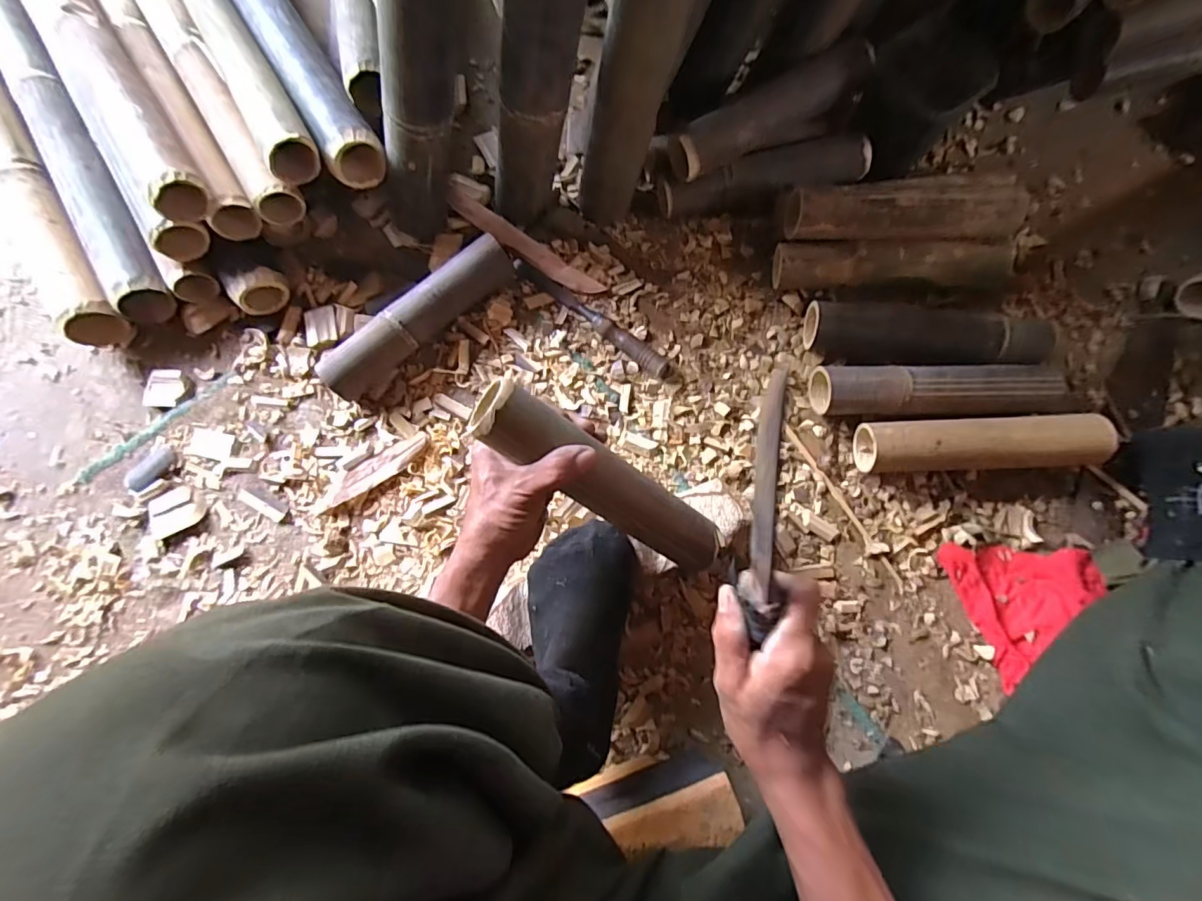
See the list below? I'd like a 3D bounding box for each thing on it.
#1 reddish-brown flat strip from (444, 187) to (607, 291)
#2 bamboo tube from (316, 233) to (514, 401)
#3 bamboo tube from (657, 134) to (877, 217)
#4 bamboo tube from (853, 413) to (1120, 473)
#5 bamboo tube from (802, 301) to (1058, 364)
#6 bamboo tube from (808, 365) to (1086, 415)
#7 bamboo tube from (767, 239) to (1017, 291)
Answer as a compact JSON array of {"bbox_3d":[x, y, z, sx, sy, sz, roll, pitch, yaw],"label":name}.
[{"bbox_3d":[-0.104,-0.272,0.669,0.243,0.016,0.035,36,82,8],"label":"reddish-brown flat strip"},{"bbox_3d":[-0.225,-0.166,0.631,0.267,0.058,0.051,-41,81,-6],"label":"bamboo tube"},{"bbox_3d":[0.206,-0.348,0.645,0.261,0.054,0.050,-14,79,-1],"label":"bamboo tube"},{"bbox_3d":[0.427,-0.005,0.576,0.260,0.061,0.056,-2,79,1],"label":"bamboo tube"},{"bbox_3d":[0.386,-0.140,0.603,0.269,0.059,0.065,4,79,2],"label":"bamboo tube"},{"bbox_3d":[0.413,-0.069,0.590,0.317,0.057,0.056,-1,79,1],"label":"bamboo tube"},{"bbox_3d":[0.356,-0.226,0.627,0.275,0.060,0.053,1,79,2],"label":"bamboo tube"}]

